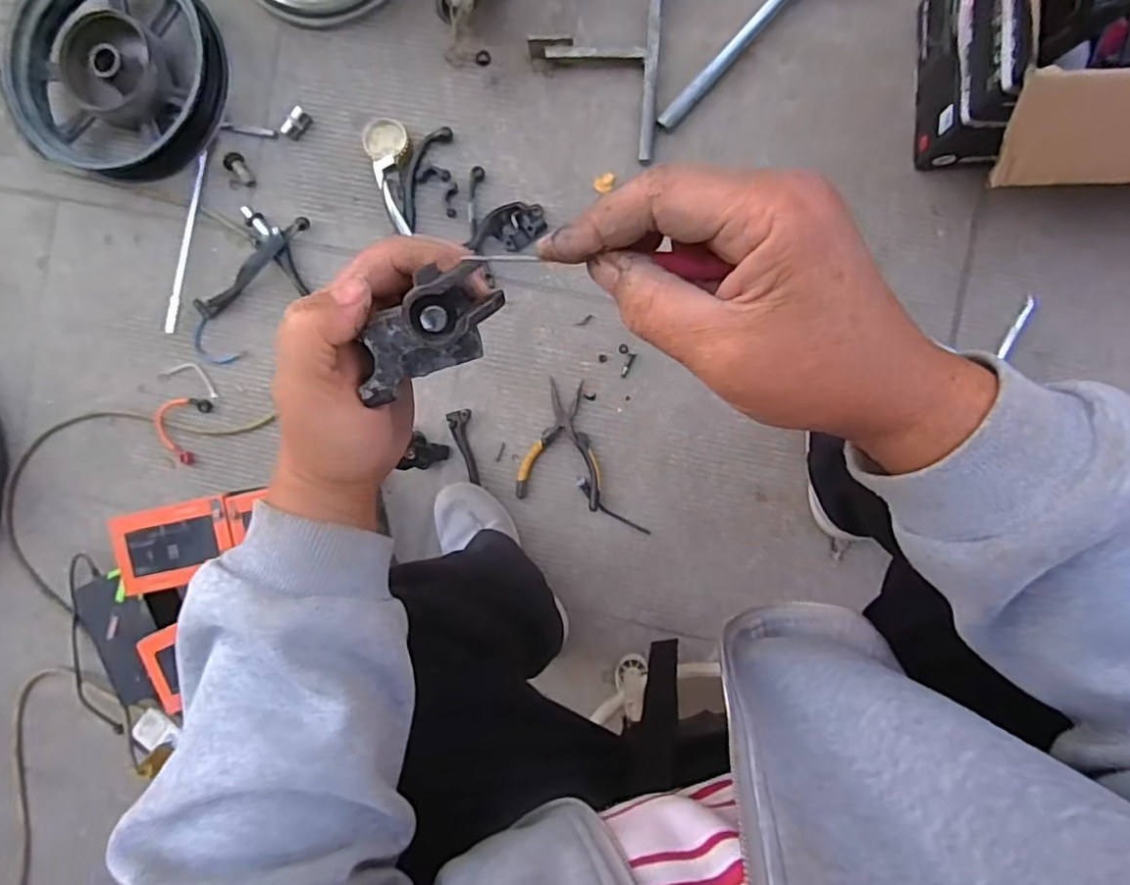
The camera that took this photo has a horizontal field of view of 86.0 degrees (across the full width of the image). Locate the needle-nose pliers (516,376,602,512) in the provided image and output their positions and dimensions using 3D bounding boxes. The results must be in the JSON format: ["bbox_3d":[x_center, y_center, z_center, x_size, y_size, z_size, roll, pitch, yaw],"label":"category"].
[{"bbox_3d":[0.003,0.002,0.764,0.105,0.013,0.152,11,93,3],"label":"needle-nose pliers"}]

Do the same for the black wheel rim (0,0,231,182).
[{"bbox_3d":[-0.566,-0.469,0.765,0.265,0.061,0.256,19,93,3],"label":"black wheel rim"}]

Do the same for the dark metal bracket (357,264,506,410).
[{"bbox_3d":[-0.057,-0.044,0.245,0.066,0.033,0.030,-33,90,4],"label":"dark metal bracket"}]

